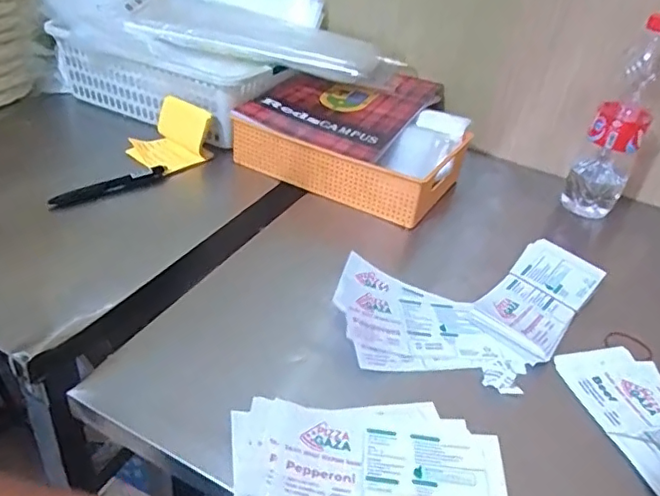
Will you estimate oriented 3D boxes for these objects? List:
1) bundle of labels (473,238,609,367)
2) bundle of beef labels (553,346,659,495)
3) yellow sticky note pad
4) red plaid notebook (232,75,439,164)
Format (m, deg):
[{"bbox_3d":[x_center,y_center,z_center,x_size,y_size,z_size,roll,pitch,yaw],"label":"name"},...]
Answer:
[{"bbox_3d":[0.194,0.044,0.516,0.073,0.015,0.152,31,43,28],"label":"bundle of labels"},{"bbox_3d":[0.244,0.133,0.411,0.082,0.013,0.162,-5,39,-15],"label":"bundle of beef labels"},{"bbox_3d":[-0.191,-0.133,0.656,0.077,0.060,0.066,21,39,18],"label":"yellow sticky note pad"},{"bbox_3d":[0.016,-0.182,0.695,0.177,0.019,0.226,22,39,19],"label":"red plaid notebook"}]

